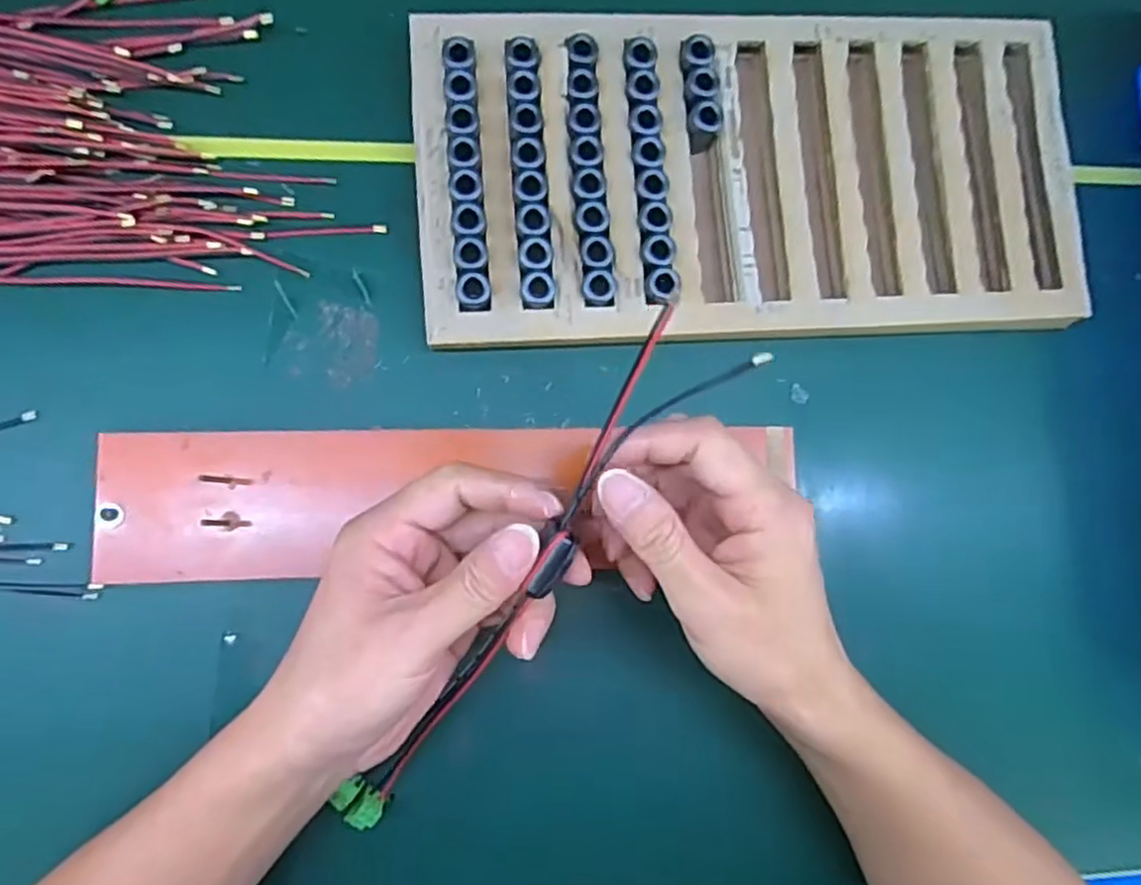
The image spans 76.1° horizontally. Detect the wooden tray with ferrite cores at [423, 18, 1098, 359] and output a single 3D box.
[{"bbox_3d":[0.099,-0.142,0.395,0.354,0.031,0.174,-3,85,-6],"label":"wooden tray with ferrite cores"}]

